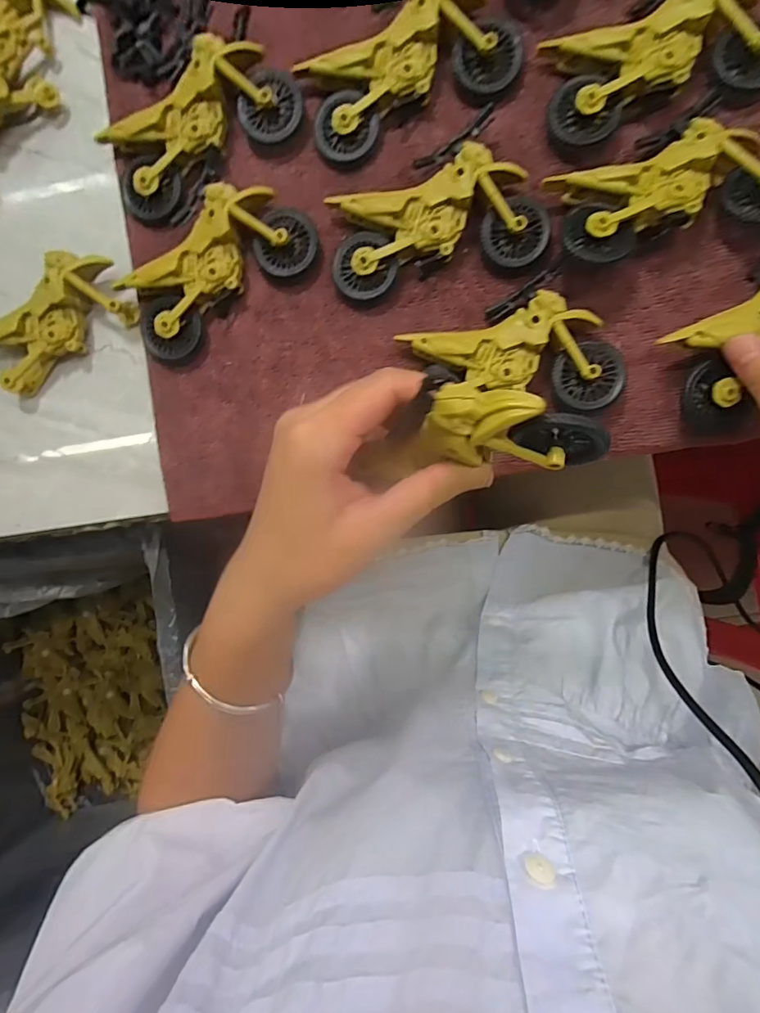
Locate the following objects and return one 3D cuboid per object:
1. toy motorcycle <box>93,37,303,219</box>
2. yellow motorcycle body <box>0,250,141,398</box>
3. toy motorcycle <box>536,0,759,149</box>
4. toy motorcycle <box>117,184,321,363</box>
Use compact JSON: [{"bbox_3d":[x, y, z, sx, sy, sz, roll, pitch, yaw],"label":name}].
[{"bbox_3d":[-0.104,-0.215,0.277,0.113,0.024,0.055,-30,90,7],"label":"toy motorcycle"},{"bbox_3d":[-0.199,-0.114,0.297,0.092,0.026,0.047,-30,90,7],"label":"yellow motorcycle body"},{"bbox_3d":[0.144,-0.235,0.250,0.114,0.021,0.064,-13,92,7],"label":"toy motorcycle"},{"bbox_3d":[-0.095,-0.138,0.280,0.112,0.021,0.058,-33,90,7],"label":"toy motorcycle"}]

